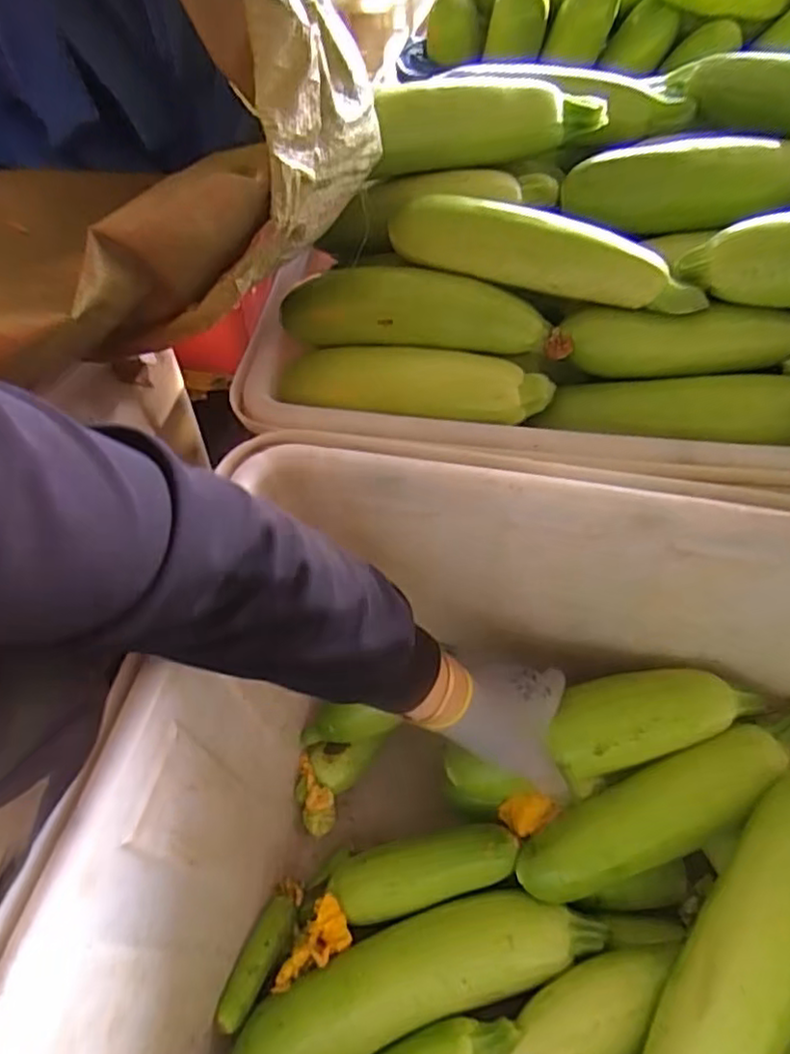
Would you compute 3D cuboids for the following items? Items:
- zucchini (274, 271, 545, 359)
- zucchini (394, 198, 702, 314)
[{"bbox_3d":[0.011,-0.168,0.512,0.213,0.051,0.046,8,58,10],"label":"zucchini"},{"bbox_3d":[0.110,-0.210,0.488,0.227,0.041,0.049,15,59,14],"label":"zucchini"}]

